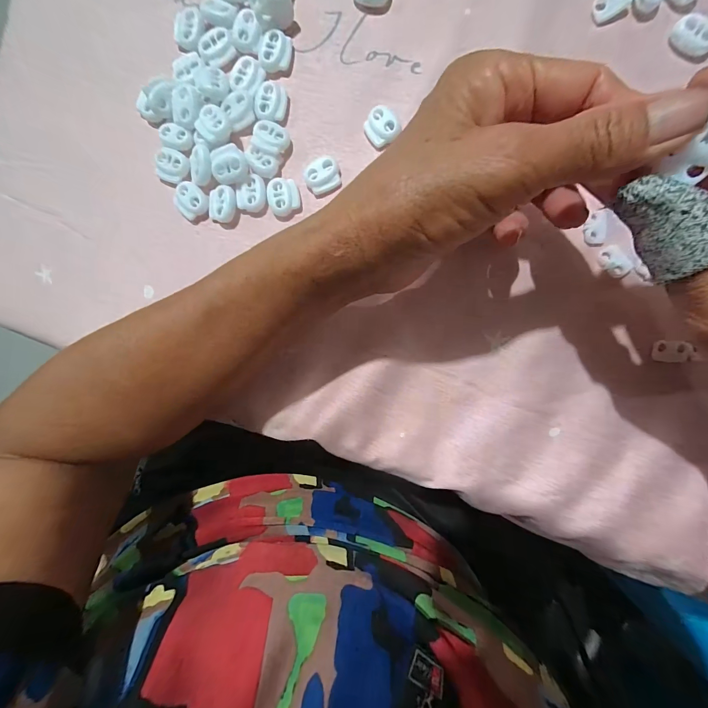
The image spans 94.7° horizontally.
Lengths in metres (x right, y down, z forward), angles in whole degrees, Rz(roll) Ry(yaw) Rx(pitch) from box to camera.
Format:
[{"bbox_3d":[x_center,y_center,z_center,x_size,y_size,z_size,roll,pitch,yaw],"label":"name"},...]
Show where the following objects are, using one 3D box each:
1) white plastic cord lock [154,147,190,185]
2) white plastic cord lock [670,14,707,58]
[{"bbox_3d":[-0.113,-0.117,0.203,0.020,0.004,0.020,0,99,0],"label":"white plastic cord lock"},{"bbox_3d":[0.182,-0.170,0.174,0.013,0.007,0.022,-40,89,7],"label":"white plastic cord lock"}]

